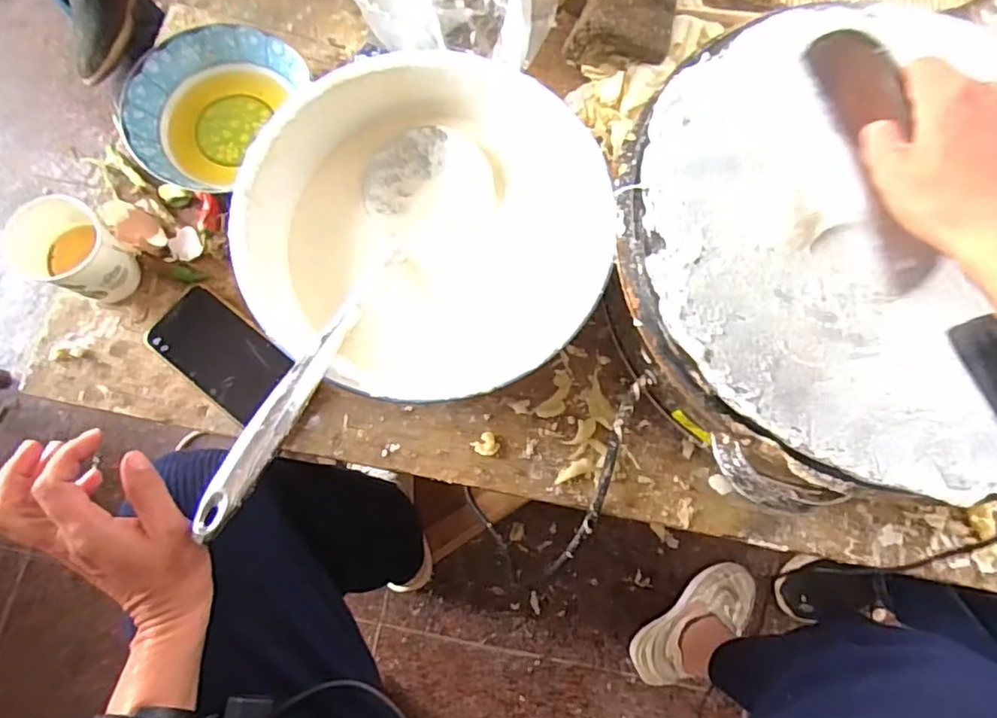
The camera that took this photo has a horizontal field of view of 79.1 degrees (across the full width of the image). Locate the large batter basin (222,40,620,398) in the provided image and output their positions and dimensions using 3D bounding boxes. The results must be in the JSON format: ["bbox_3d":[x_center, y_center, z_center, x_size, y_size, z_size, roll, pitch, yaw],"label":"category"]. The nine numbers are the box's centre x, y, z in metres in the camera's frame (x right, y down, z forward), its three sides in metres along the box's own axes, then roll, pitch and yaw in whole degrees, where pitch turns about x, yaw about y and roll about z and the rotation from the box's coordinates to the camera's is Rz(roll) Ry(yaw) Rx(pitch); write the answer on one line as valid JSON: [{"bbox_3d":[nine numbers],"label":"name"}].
[{"bbox_3d":[-0.058,-0.105,0.521,0.286,0.101,0.291,0,77,-1],"label":"large batter basin"}]

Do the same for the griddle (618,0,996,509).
[{"bbox_3d":[0.261,-0.092,0.438,0.348,0.056,0.377,37,79,7],"label":"griddle"}]

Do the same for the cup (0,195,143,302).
[{"bbox_3d":[-0.364,-0.092,0.528,0.076,0.076,0.071,0,77,-1],"label":"cup"}]

